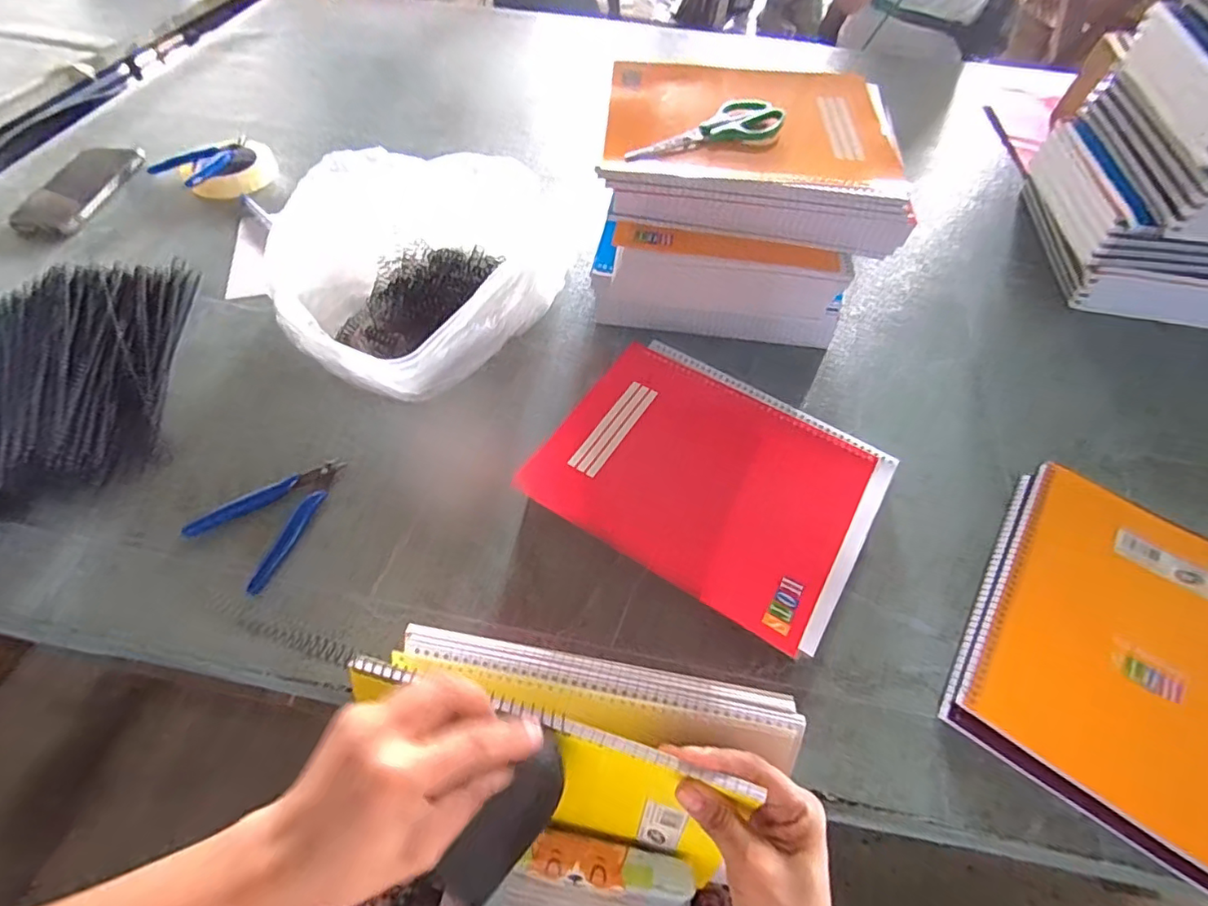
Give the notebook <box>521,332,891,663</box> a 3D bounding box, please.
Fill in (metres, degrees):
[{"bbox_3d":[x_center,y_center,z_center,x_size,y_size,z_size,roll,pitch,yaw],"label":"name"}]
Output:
[{"bbox_3d":[0.091,0.014,0.455,0.249,0.015,0.206,30,60,18],"label":"notebook"}]

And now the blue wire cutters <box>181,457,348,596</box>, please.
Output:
[{"bbox_3d":[-0.273,0.044,0.445,0.079,0.012,0.116,21,58,13],"label":"blue wire cutters"}]

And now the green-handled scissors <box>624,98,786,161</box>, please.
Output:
[{"bbox_3d":[0.081,-0.281,0.475,0.150,0.013,0.049,-18,59,-13],"label":"green-handled scissors"}]

